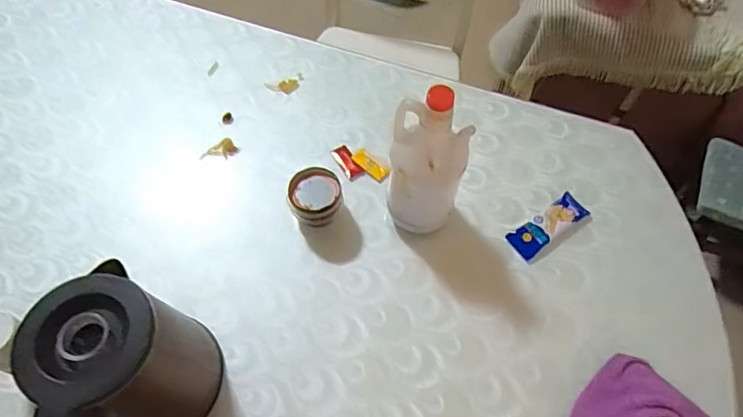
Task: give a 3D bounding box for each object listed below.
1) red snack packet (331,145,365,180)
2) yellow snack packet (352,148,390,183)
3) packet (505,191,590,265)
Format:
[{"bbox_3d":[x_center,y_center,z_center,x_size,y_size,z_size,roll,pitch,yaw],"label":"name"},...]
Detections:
[{"bbox_3d":[-0.035,-0.066,0.709,0.027,0.006,0.058,-28,63,-14],"label":"red snack packet"},{"bbox_3d":[-0.001,-0.063,0.708,0.059,0.004,0.026,40,68,21],"label":"yellow snack packet"},{"bbox_3d":[0.235,0.022,0.659,0.119,0.015,0.043,-34,65,-17],"label":"packet"}]

